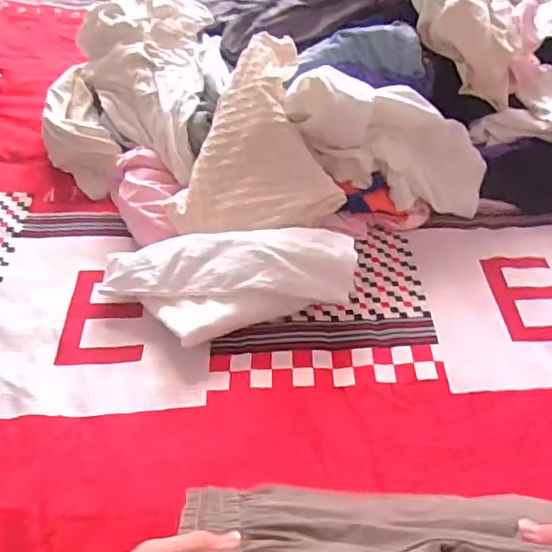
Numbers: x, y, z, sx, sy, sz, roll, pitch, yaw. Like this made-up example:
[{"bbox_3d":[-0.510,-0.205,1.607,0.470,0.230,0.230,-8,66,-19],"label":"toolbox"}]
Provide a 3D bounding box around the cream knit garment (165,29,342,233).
[{"bbox_3d":[-0.045,-0.212,0.852,0.240,0.126,0.304,-8,49,-8],"label":"cream knit garment"}]

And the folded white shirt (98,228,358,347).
[{"bbox_3d":[-0.055,0.011,0.767,0.323,0.083,0.150,-8,49,-9],"label":"folded white shirt"}]

